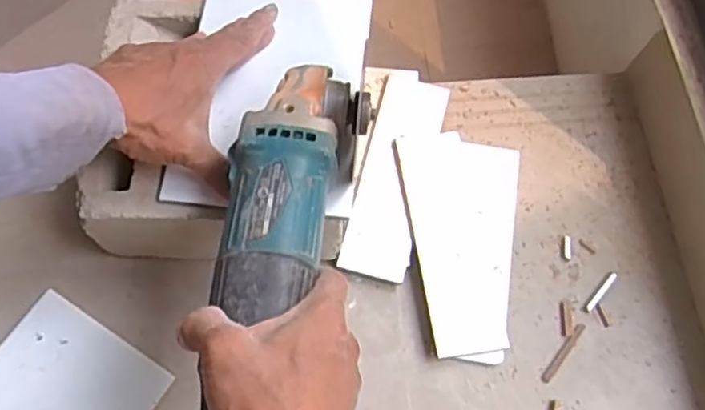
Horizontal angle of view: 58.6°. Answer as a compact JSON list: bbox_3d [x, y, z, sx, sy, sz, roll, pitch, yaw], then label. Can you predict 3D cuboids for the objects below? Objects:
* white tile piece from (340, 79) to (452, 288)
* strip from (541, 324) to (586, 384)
[{"bbox_3d":[0.039,-0.030,0.567,0.058,0.014,0.197,13,67,5],"label":"white tile piece"},{"bbox_3d":[0.174,0.121,0.514,0.008,0.004,0.059,39,71,14],"label":"strip"}]

